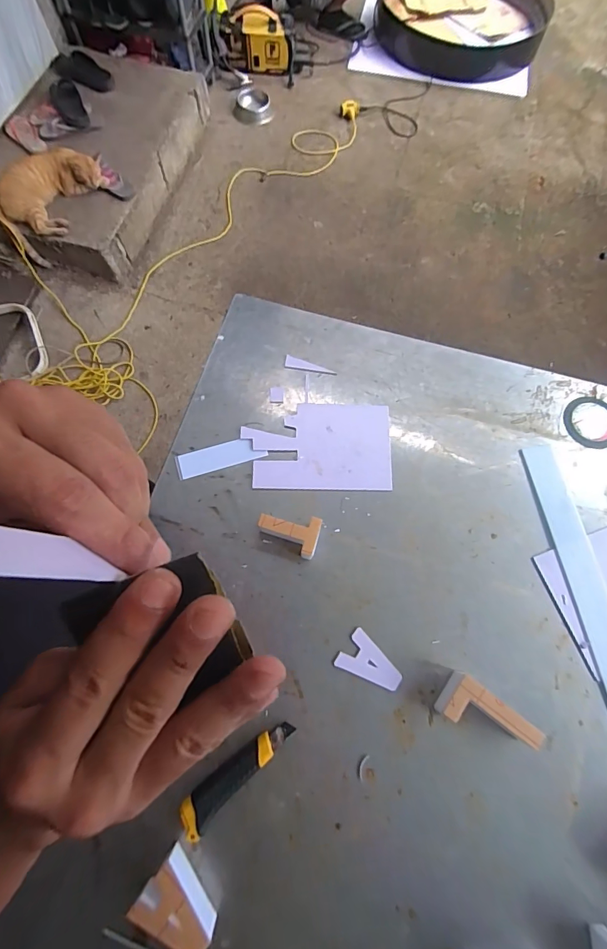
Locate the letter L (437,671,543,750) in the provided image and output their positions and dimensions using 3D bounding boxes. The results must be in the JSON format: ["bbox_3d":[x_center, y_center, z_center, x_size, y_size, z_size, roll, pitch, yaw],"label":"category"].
[{"bbox_3d":[0.227,0.301,0.522,0.111,0.046,0.057,35,74,9],"label":"letter L"}]

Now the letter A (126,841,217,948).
[{"bbox_3d":[-0.141,0.469,0.459,0.059,0.048,0.089,-34,77,-12],"label":"letter A"}]

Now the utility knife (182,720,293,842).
[{"bbox_3d":[-0.080,0.355,0.507,0.155,0.019,0.038,-42,78,-14],"label":"utility knife"}]

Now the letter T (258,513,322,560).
[{"bbox_3d":[-0.021,0.082,0.585,0.083,0.045,0.050,13,72,2],"label":"letter T"}]

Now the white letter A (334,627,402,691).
[{"bbox_3d":[0.089,0.252,0.556,0.082,0.004,0.053,38,75,9],"label":"white letter A"}]

